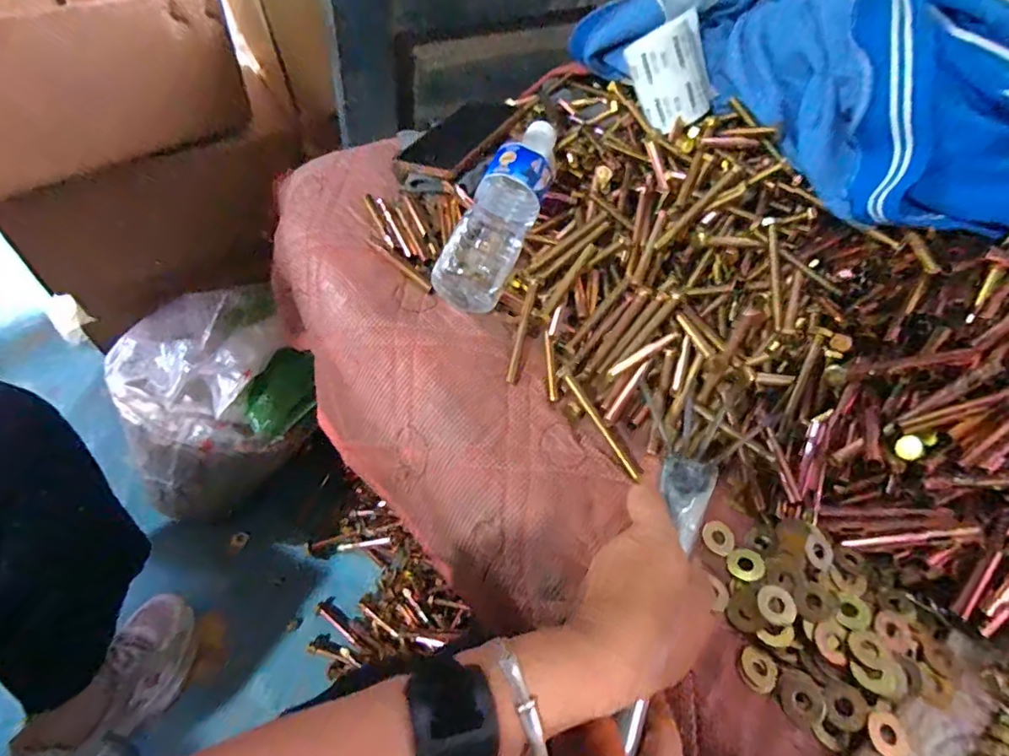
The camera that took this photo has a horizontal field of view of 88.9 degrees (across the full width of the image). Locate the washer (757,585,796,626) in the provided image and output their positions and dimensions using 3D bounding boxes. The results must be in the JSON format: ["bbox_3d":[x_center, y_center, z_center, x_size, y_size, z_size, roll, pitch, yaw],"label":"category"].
[{"bbox_3d":[0.184,0.154,0.349,0.024,0.005,0.024,0,58,-1],"label":"washer"}]

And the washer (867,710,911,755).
[{"bbox_3d":[0.232,0.215,0.308,0.026,0.004,0.026,9,46,-9],"label":"washer"}]

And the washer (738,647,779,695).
[{"bbox_3d":[0.164,0.188,0.332,0.023,0.004,0.025,0,58,-1],"label":"washer"}]

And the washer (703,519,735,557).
[{"bbox_3d":[0.160,0.118,0.382,0.023,0.004,0.026,31,62,17],"label":"washer"}]

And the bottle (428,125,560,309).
[{"bbox_3d":[0.003,-0.166,0.491,0.060,0.055,0.228,20,72,12],"label":"bottle"}]

